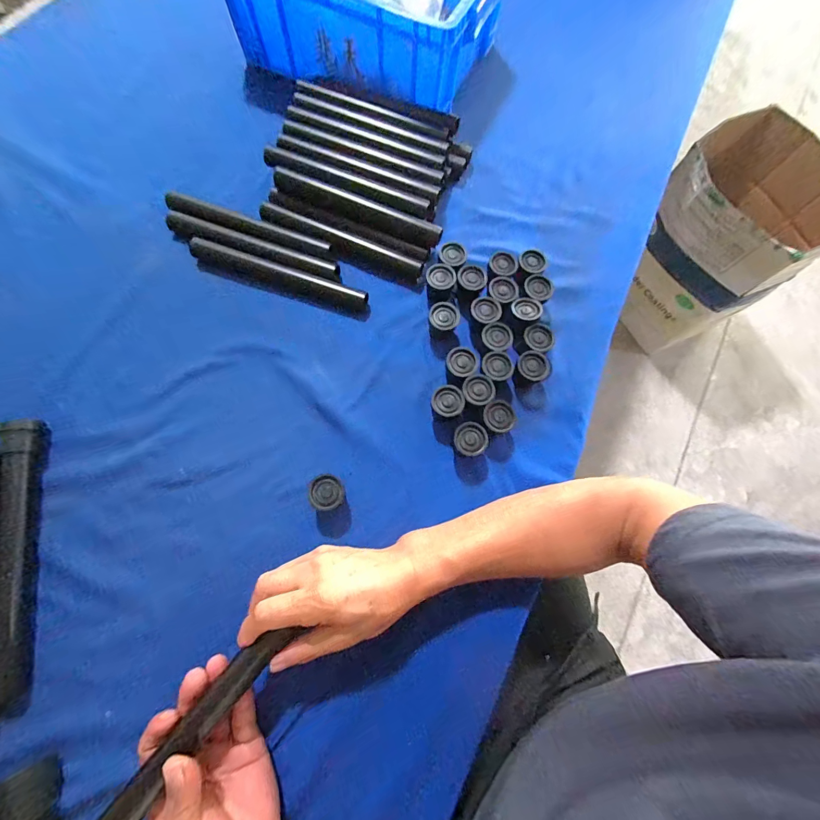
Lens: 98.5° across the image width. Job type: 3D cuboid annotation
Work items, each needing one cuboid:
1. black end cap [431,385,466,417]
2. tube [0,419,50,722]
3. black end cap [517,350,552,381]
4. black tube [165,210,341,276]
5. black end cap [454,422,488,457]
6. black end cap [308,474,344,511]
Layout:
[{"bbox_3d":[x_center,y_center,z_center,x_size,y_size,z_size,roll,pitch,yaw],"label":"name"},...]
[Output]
[{"bbox_3d":[0.041,-0.007,0.388,0.034,0.027,0.033,0,74,-1],"label":"black end cap"},{"bbox_3d":[-0.375,0.139,0.335,0.034,0.025,0.262,-10,75,-4],"label":"tube"},{"bbox_3d":[0.137,-0.046,0.402,0.036,0.029,0.031,43,77,10],"label":"black end cap"},{"bbox_3d":[-0.196,-0.203,0.435,0.225,0.020,0.026,16,74,3],"label":"black tube"},{"bbox_3d":[0.064,0.033,0.378,0.033,0.027,0.035,0,74,-1],"label":"black end cap"},{"bbox_3d":[-0.083,0.084,0.359,0.032,0.032,0.033,0,74,-1],"label":"black end cap"}]

